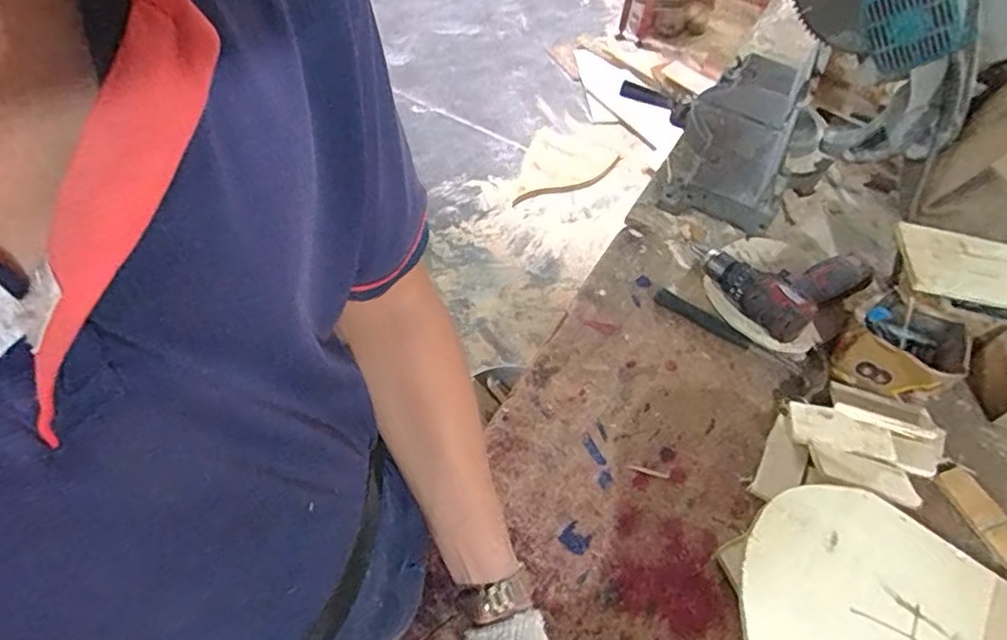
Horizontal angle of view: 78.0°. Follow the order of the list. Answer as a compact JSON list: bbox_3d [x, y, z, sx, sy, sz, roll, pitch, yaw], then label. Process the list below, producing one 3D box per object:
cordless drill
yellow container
[{"bbox_3d":[0.366,-0.066,0.834,0.176,0.077,0.185,-23,58,-23],"label":"cordless drill"},{"bbox_3d":[0.489,0.039,0.768,0.131,0.072,0.122,40,58,23],"label":"yellow container"}]

